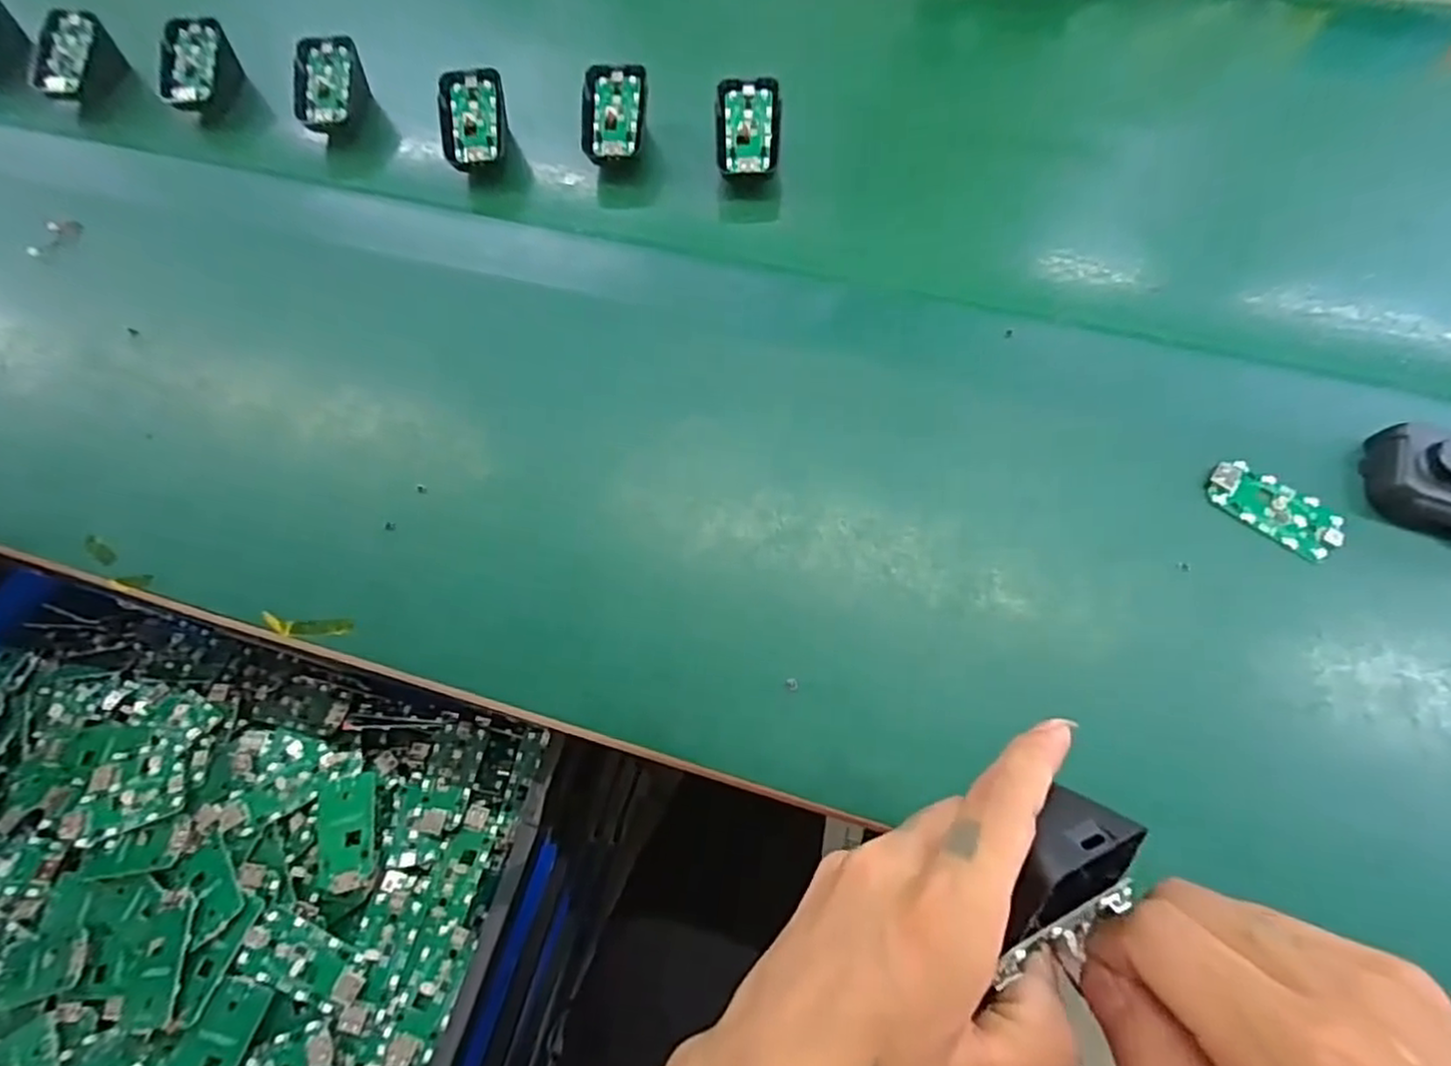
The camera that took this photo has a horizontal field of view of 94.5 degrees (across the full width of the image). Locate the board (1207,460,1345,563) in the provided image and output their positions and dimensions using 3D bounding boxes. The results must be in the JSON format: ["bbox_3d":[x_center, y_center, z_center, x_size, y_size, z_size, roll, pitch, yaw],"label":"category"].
[{"bbox_3d":[0.282,-0.014,0.343,0.063,0.005,0.034,36,72,16],"label":"board"}]

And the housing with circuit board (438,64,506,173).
[{"bbox_3d":[-0.178,-0.292,0.475,0.041,0.018,0.069,-5,88,-6],"label":"housing with circuit board"}]

